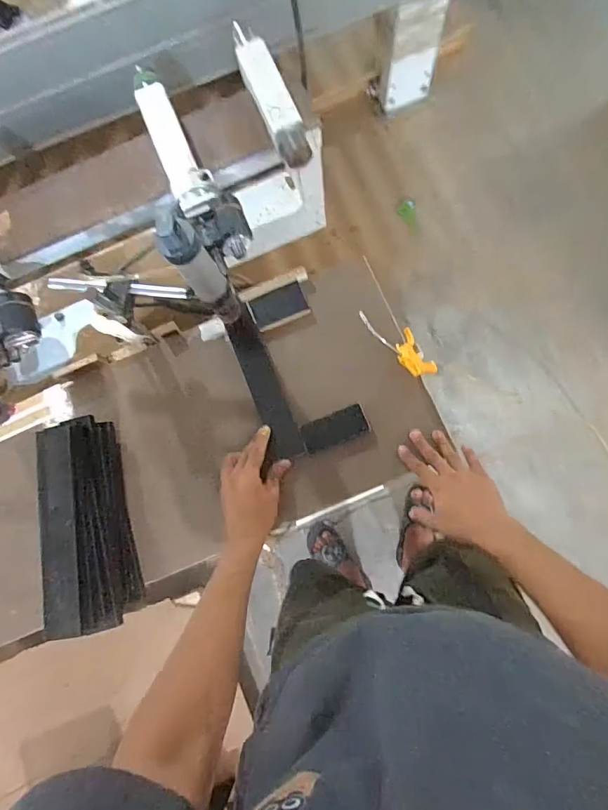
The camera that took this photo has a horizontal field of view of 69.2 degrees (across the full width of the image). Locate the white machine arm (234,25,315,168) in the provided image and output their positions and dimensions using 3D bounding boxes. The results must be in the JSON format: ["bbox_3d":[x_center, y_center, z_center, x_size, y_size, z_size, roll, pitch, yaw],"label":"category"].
[{"bbox_3d":[-0.066,-0.579,0.810,0.060,0.046,0.299,-24,80,1],"label":"white machine arm"}]

